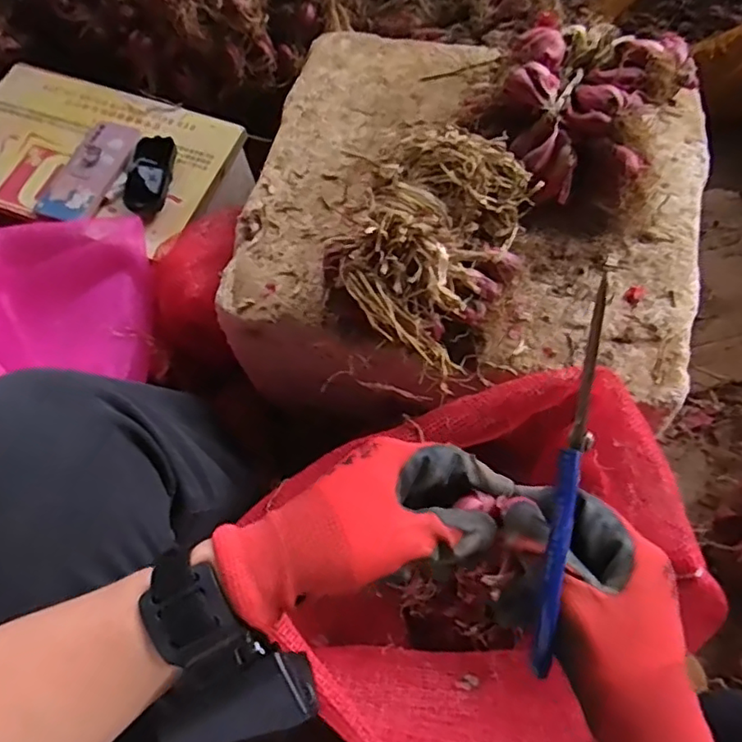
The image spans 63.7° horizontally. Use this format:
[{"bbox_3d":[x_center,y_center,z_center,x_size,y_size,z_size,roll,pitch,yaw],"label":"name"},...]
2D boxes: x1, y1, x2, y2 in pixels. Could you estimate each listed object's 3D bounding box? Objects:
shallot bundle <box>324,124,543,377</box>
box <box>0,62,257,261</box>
[{"bbox_3d":[0.050,-0.112,0.501,0.142,0.089,0.193,28,70,14],"label":"shallot bundle"},{"bbox_3d":[-0.378,-0.285,0.835,0.416,0.087,0.228,19,68,11],"label":"box"}]

